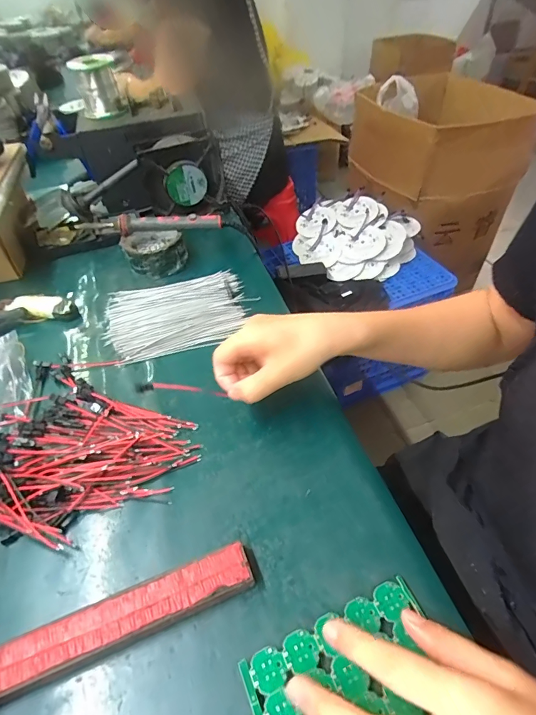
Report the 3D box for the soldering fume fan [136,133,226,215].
[{"bbox_3d":[-0.128,-0.272,0.609,0.116,0.105,0.036,-18,48,-12],"label":"soldering fume fan"}]

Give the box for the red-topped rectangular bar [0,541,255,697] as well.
[{"bbox_3d":[-0.104,0.179,0.270,0.191,0.018,0.031,-18,48,-12],"label":"red-topped rectangular bar"}]

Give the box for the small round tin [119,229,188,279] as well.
[{"bbox_3d":[-0.160,-0.153,0.562,0.077,0.043,0.080,-2,47,2],"label":"small round tin"}]

